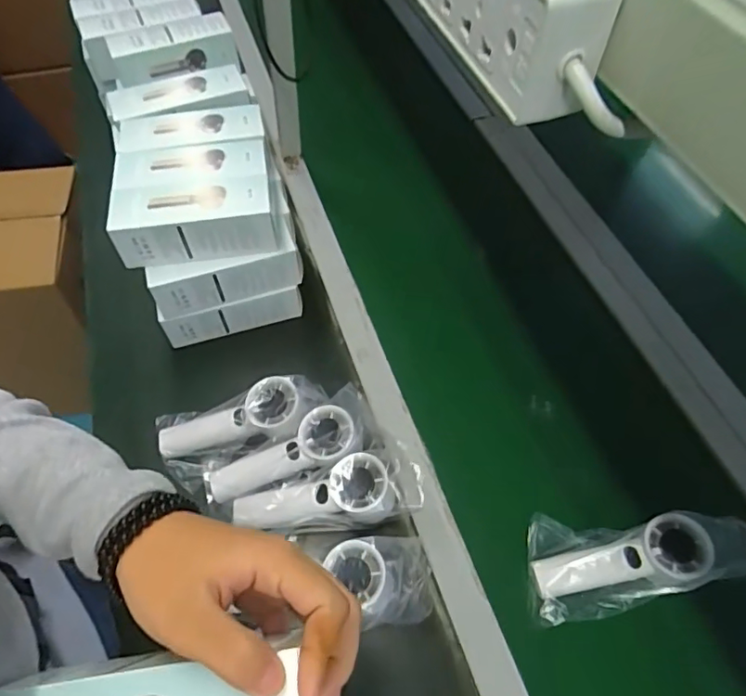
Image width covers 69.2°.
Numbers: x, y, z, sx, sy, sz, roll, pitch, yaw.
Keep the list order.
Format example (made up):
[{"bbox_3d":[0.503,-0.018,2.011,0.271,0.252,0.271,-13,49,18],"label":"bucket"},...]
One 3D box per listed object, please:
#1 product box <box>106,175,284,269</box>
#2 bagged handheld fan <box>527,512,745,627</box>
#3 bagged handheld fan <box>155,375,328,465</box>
[{"bbox_3d":[-0.186,-0.138,0.580,0.164,0.064,0.062,-5,57,-8],"label":"product box"},{"bbox_3d":[0.243,0.194,0.509,0.195,0.039,0.092,-15,56,12],"label":"bagged handheld fan"},{"bbox_3d":[-0.144,0.076,0.580,0.187,0.029,0.070,-19,57,10],"label":"bagged handheld fan"}]

